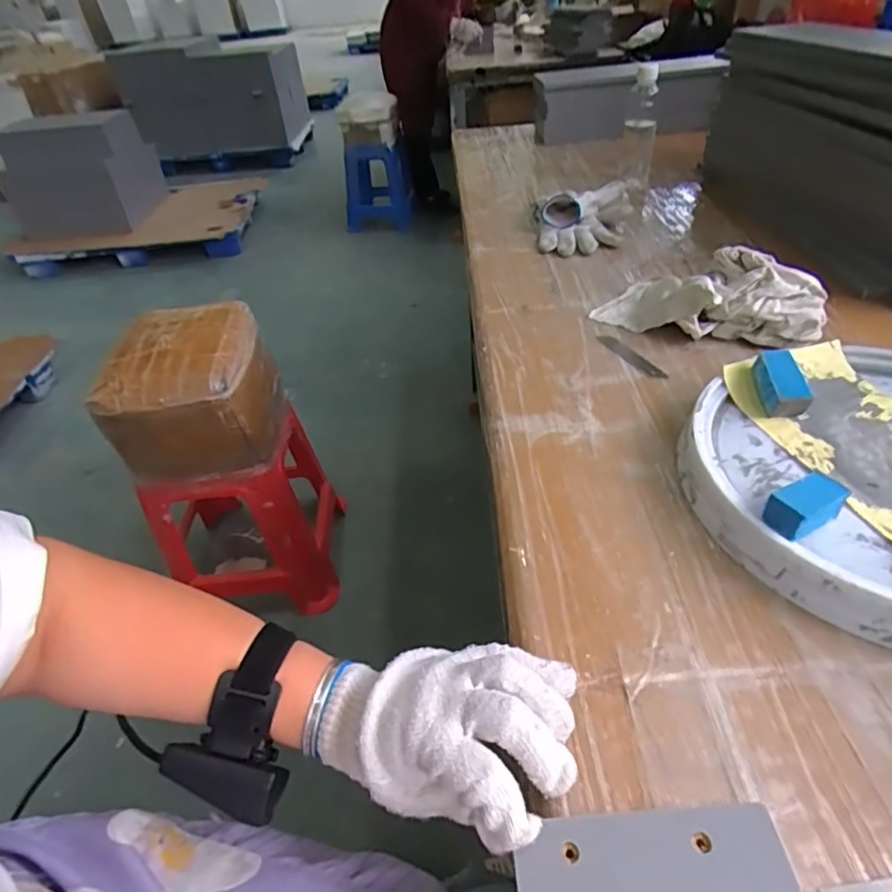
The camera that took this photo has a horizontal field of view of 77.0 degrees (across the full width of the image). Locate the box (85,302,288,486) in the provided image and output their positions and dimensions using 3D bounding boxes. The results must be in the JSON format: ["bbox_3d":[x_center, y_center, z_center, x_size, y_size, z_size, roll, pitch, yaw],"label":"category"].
[{"bbox_3d":[-0.478,-0.104,1.085,0.267,0.225,0.272,-10,41,-3],"label":"box"}]

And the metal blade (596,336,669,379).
[{"bbox_3d":[0.203,-0.097,0.613,0.019,0.004,0.101,-23,42,-15],"label":"metal blade"}]

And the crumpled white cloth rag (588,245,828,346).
[{"bbox_3d":[0.291,-0.169,0.628,0.229,0.068,0.104,24,49,30],"label":"crumpled white cloth rag"}]

